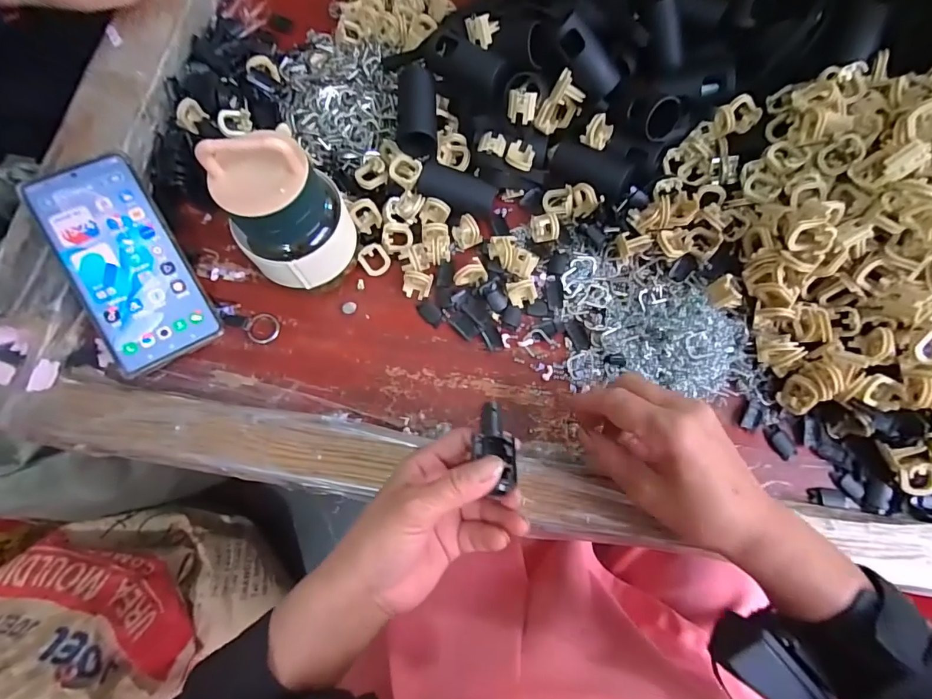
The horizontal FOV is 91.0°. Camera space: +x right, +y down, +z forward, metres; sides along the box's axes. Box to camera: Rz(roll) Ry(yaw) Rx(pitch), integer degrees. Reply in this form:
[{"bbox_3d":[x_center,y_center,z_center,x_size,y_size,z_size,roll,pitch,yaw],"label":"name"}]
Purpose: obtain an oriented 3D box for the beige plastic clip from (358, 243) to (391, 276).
[{"bbox_3d":[-0.073,-0.072,0.368,0.022,0.006,0.025,-33,101,-2],"label":"beige plastic clip"}]

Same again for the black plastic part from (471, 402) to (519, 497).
[{"bbox_3d":[0.016,0.058,0.271,0.024,0.015,0.052,-15,63,-2],"label":"black plastic part"}]

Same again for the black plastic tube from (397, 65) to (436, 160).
[{"bbox_3d":[-0.039,-0.186,0.367,0.030,0.032,0.065,-2,75,1],"label":"black plastic tube"}]

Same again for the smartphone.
[{"bbox_3d":[-0.256,-0.064,0.341,0.079,0.011,0.162,-30,90,-16],"label":"smartphone"}]

